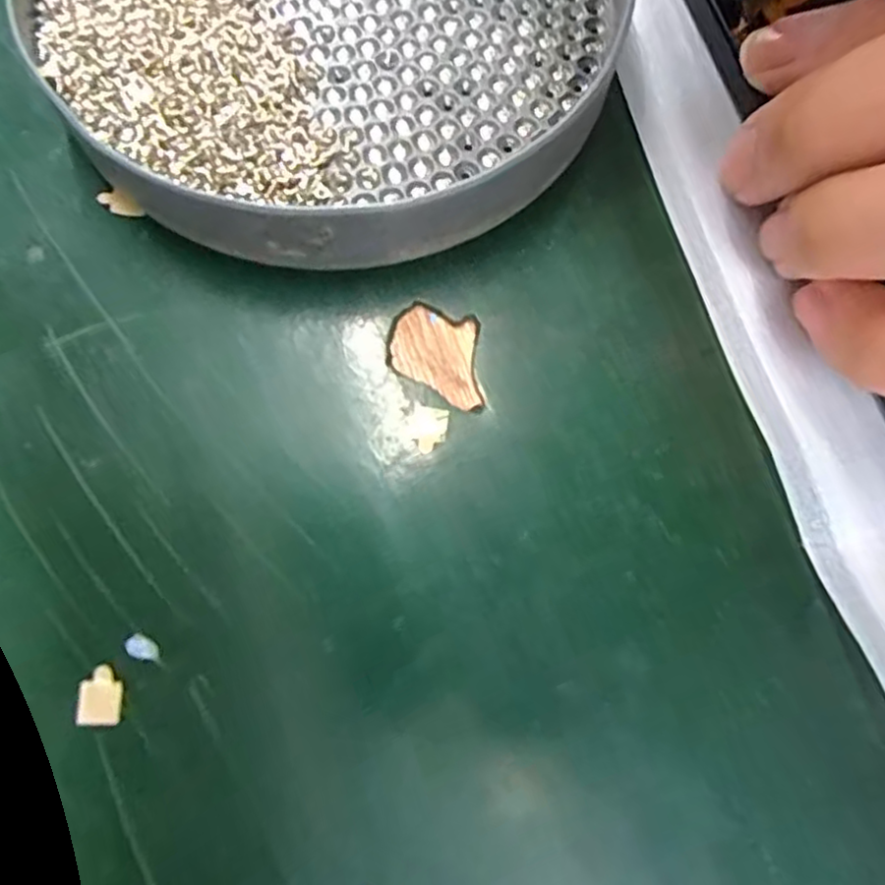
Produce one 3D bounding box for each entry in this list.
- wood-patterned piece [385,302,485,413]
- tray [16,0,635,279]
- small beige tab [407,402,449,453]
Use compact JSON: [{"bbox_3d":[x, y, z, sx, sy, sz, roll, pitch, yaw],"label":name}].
[{"bbox_3d":[-0.001,-0.017,0.122,0.019,0.004,0.018,15,77,4],"label":"wood-patterned piece"},{"bbox_3d":[-0.020,-0.091,0.130,0.112,0.020,0.114,0,76,0],"label":"tray"},{"bbox_3d":[-0.003,-0.002,0.117,0.007,0.004,0.008,14,72,9],"label":"small beige tab"}]

